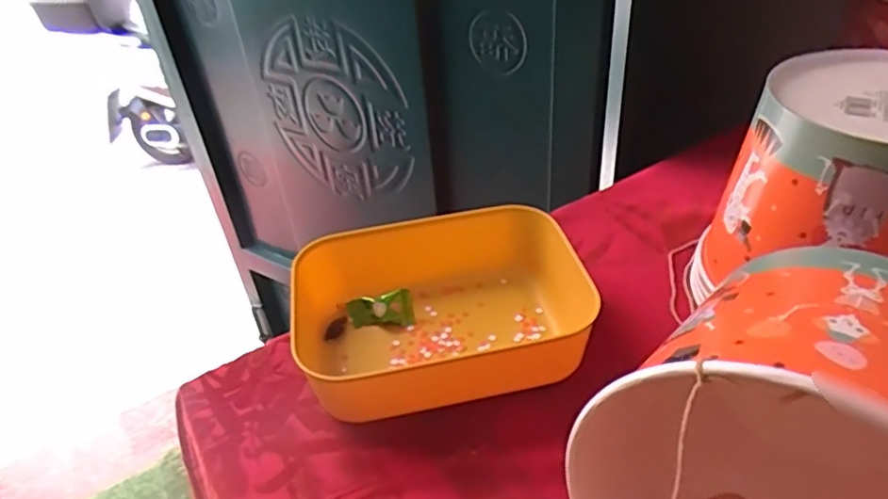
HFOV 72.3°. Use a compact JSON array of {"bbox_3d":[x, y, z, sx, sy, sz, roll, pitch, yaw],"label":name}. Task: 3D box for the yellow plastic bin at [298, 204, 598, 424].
[{"bbox_3d":[-0.002,0.042,0.420,0.186,0.058,0.145,-11,38,-6],"label":"yellow plastic bin"}]

